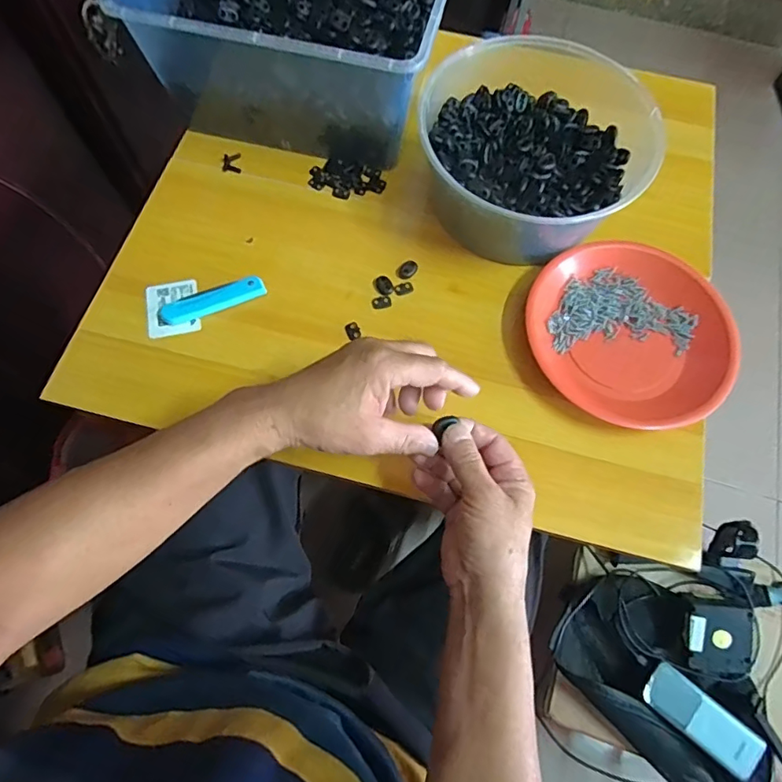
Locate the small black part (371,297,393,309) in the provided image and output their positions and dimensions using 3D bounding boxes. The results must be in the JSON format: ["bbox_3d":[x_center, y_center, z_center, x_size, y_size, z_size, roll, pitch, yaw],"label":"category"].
[{"bbox_3d":[-0.009,-0.088,0.515,0.020,0.004,0.012,-7,69,-5],"label":"small black part"}]

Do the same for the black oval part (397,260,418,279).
[{"bbox_3d":[0.017,-0.123,0.525,0.021,0.006,0.014,-38,75,-15],"label":"black oval part"}]

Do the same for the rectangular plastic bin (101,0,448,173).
[{"bbox_3d":[-0.085,-0.424,0.568,0.297,0.142,0.321,14,69,3],"label":"rectangular plastic bin"}]

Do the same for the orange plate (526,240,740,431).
[{"bbox_3d":[0.225,-0.057,0.493,0.185,0.035,0.166,23,70,6],"label":"orange plate"}]

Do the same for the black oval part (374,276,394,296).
[{"bbox_3d":[-0.007,-0.106,0.520,0.017,0.004,0.021,-36,74,-15],"label":"black oval part"}]

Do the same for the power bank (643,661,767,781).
[{"bbox_3d":[0.356,0.376,0.590,0.130,0.014,0.050,38,72,12],"label":"power bank"}]

